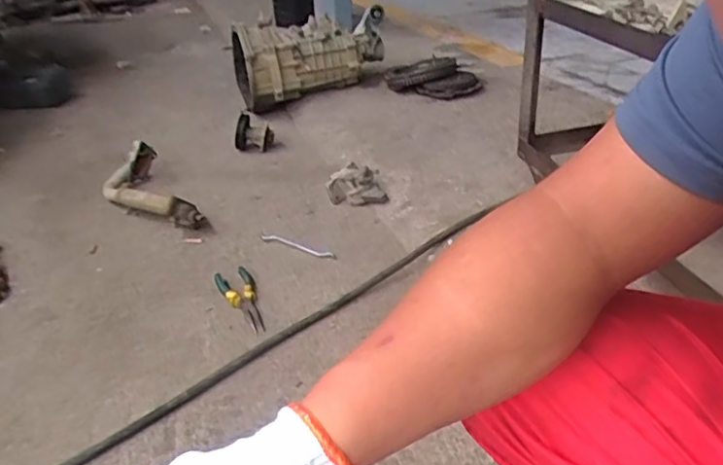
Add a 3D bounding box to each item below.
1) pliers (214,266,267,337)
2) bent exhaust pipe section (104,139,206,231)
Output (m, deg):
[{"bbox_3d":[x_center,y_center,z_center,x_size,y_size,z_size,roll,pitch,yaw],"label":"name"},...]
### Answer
[{"bbox_3d":[-0.227,0.121,1.117,0.067,0.018,0.226,-16,32,-20],"label":"pliers"},{"bbox_3d":[-0.548,-0.110,1.481,0.161,0.106,0.434,-20,34,-26],"label":"bent exhaust pipe section"}]

